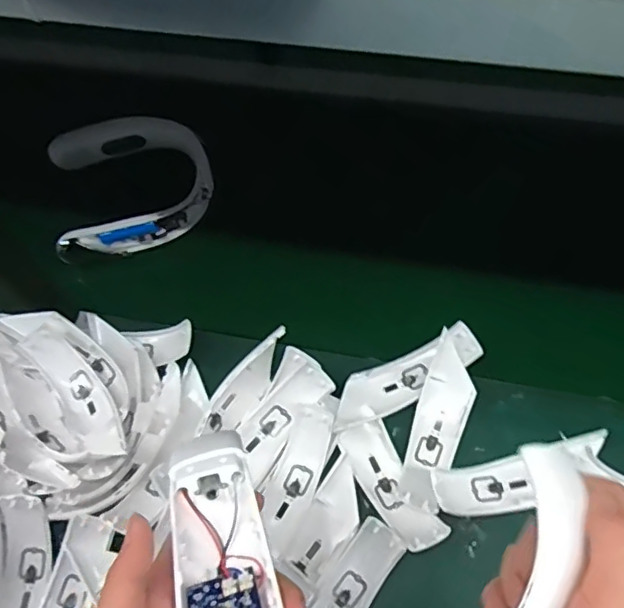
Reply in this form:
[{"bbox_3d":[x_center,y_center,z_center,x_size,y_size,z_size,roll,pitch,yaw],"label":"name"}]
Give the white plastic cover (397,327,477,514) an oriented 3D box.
[{"bbox_3d":[0.130,0.119,0.582,0.050,0.029,0.180,18,65,13],"label":"white plastic cover"}]

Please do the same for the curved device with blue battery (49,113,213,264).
[{"bbox_3d":[-0.240,-0.162,0.768,0.205,0.066,0.182,-16,62,-5],"label":"curved device with blue battery"}]

